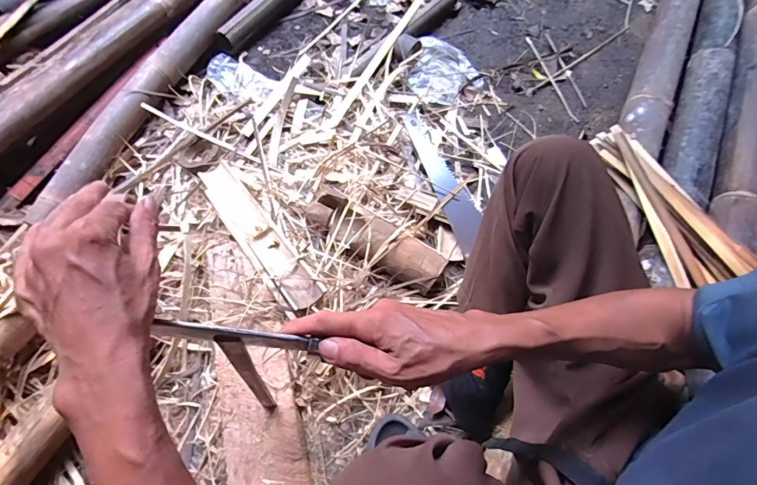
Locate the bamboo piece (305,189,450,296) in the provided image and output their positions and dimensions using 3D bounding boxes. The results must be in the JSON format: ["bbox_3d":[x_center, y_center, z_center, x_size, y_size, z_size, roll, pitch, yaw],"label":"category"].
[{"bbox_3d":[-0.004,-0.010,0.775,0.281,0.053,0.092,31,69,14],"label":"bamboo piece"}]

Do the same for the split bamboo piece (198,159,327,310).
[{"bbox_3d":[-0.238,-0.025,0.772,0.075,0.031,0.377,-35,69,-14],"label":"split bamboo piece"}]

